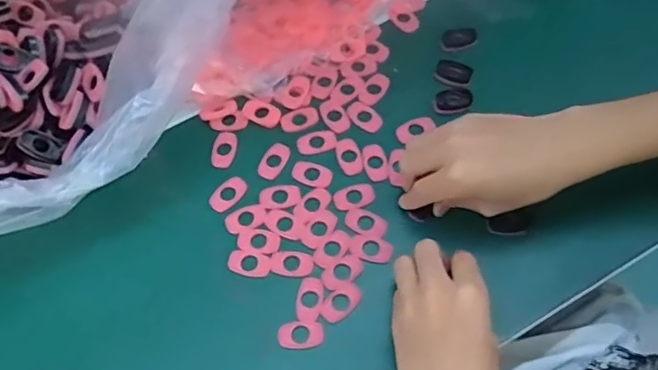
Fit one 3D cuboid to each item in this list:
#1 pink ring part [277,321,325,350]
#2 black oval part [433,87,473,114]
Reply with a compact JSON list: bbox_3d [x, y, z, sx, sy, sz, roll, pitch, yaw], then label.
[{"bbox_3d":[-0.021,0.109,0.421,0.034,0.004,0.019,-1,65,4],"label":"pink ring part"},{"bbox_3d":[0.106,-0.073,0.493,0.033,0.006,0.023,-3,65,3],"label":"black oval part"}]

